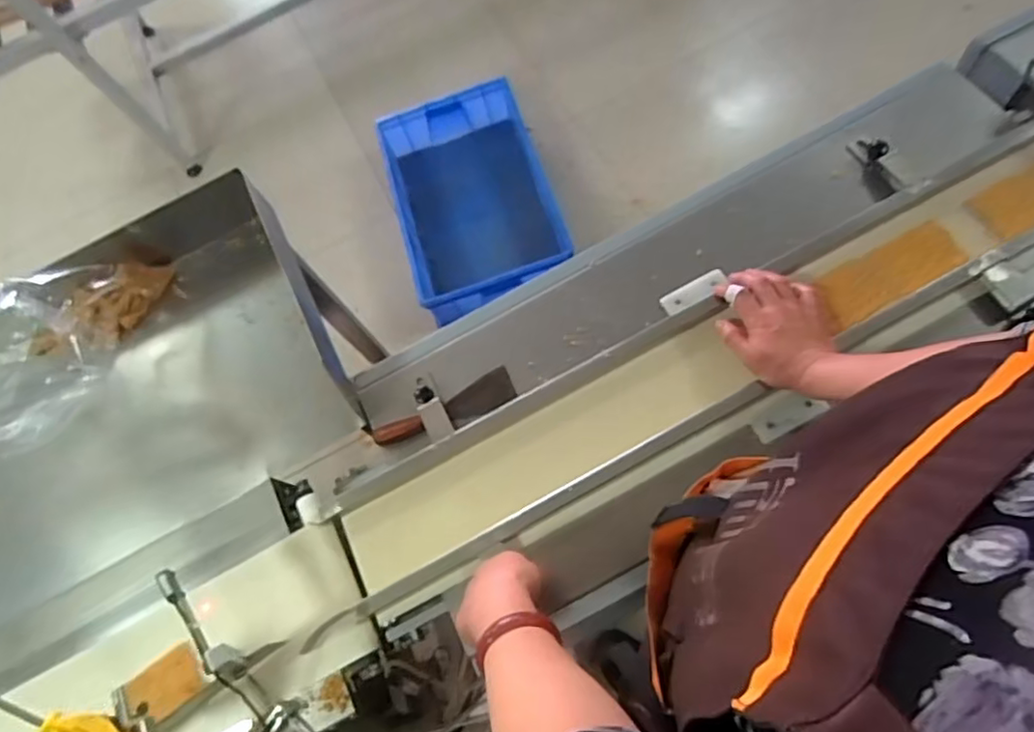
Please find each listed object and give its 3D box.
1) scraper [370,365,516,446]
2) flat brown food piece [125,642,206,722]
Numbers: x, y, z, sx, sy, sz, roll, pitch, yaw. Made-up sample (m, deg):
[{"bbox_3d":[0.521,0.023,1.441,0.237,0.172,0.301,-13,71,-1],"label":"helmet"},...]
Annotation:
[{"bbox_3d":[-0.088,0.055,0.764,0.177,0.020,0.050,-25,66,-1],"label":"scraper"},{"bbox_3d":[-0.387,0.348,0.686,0.078,0.012,0.060,-33,69,-12],"label":"flat brown food piece"}]

